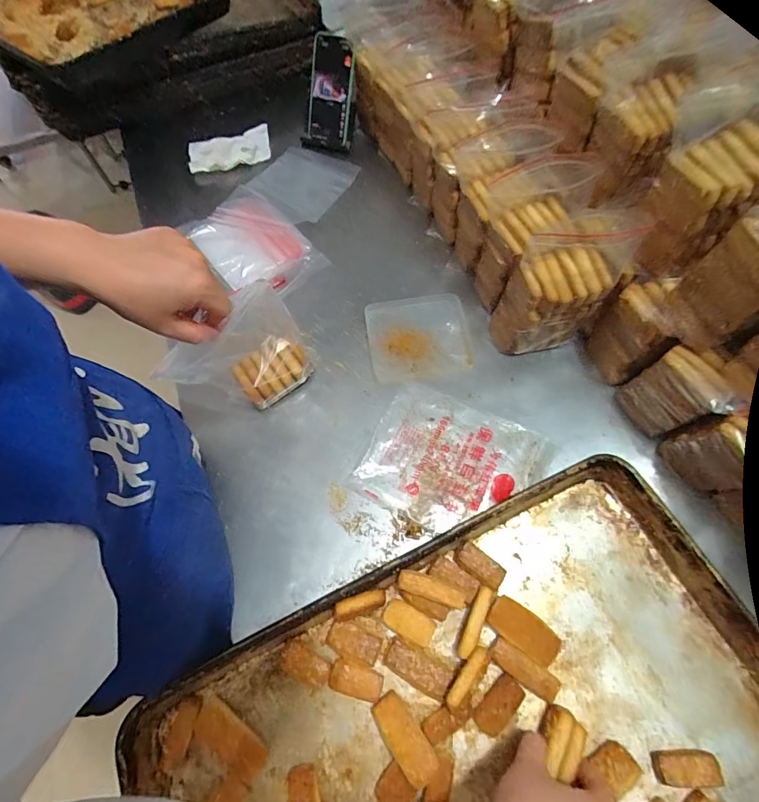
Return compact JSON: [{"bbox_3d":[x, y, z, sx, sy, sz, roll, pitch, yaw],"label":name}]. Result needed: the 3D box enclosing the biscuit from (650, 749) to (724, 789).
[{"bbox_3d":[0.289,0.343,0.387,0.056,0.014,0.026,-2,64,2],"label":"biscuit"}]

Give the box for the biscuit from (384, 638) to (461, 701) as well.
[{"bbox_3d":[0.042,0.280,0.432,0.072,0.016,0.035,16,66,11],"label":"biscuit"}]

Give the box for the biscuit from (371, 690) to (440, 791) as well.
[{"bbox_3d":[0.024,0.324,0.400,0.035,0.010,0.074,-36,54,-14],"label":"biscuit"}]

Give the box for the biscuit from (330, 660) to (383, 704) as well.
[{"bbox_3d":[-0.024,0.292,0.434,0.054,0.018,0.030,9,65,7],"label":"biscuit"}]

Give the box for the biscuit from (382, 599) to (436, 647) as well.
[{"bbox_3d":[0.032,0.240,0.451,0.055,0.014,0.029,25,68,14],"label":"biscuit"}]

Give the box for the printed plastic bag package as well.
[{"bbox_3d":[0.092,0.080,0.531,0.212,0.010,0.169,23,67,13],"label":"printed plastic bag package"}]

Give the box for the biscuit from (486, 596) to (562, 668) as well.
[{"bbox_3d":[0.151,0.241,0.438,0.072,0.019,0.038,32,70,17],"label":"biscuit"}]

